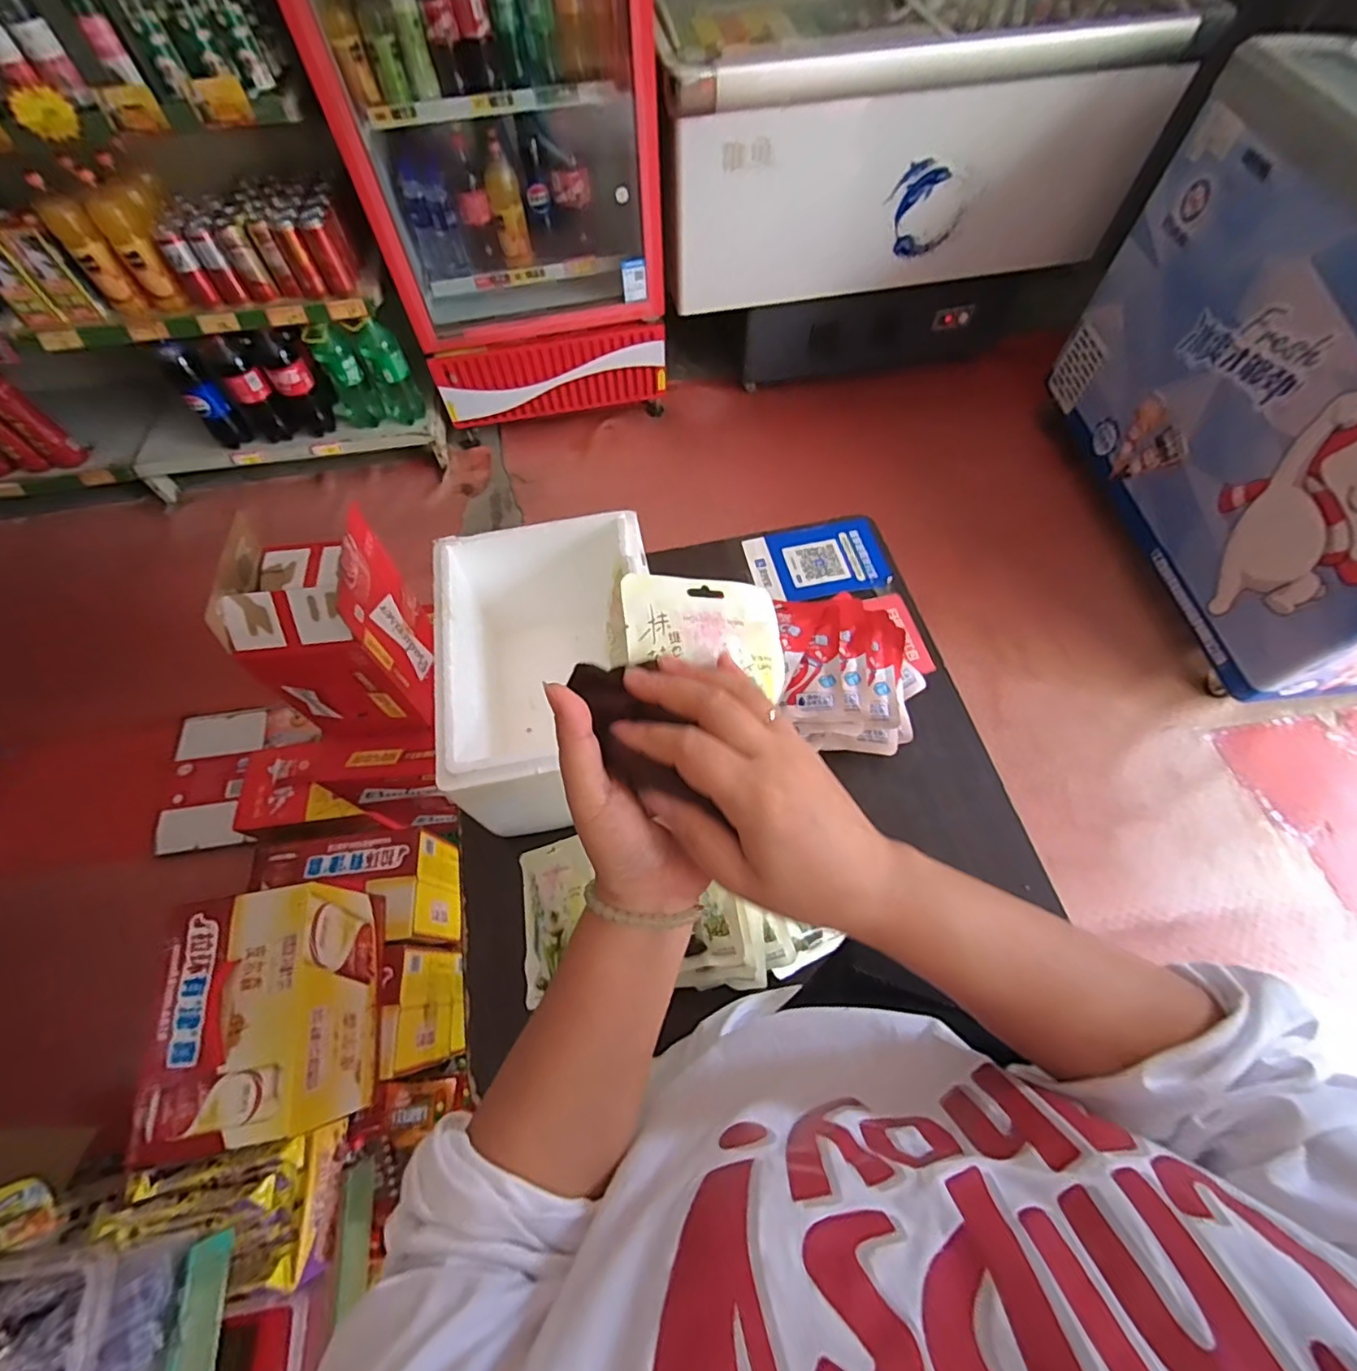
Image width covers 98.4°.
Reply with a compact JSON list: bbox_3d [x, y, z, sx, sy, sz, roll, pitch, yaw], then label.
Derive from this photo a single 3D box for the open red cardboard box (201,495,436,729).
[{"bbox_3d":[-0.540,-0.090,0.923,0.181,0.280,0.217,-8,63,-3],"label":"open red cardboard box"}]

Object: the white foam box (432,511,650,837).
[{"bbox_3d":[-0.122,-0.015,0.628,0.209,0.173,0.271,-11,63,-4],"label":"white foam box"}]

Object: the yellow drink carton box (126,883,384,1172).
[{"bbox_3d":[-0.534,0.431,0.780,0.177,0.195,0.271,-10,63,-4],"label":"yellow drink carton box"}]

